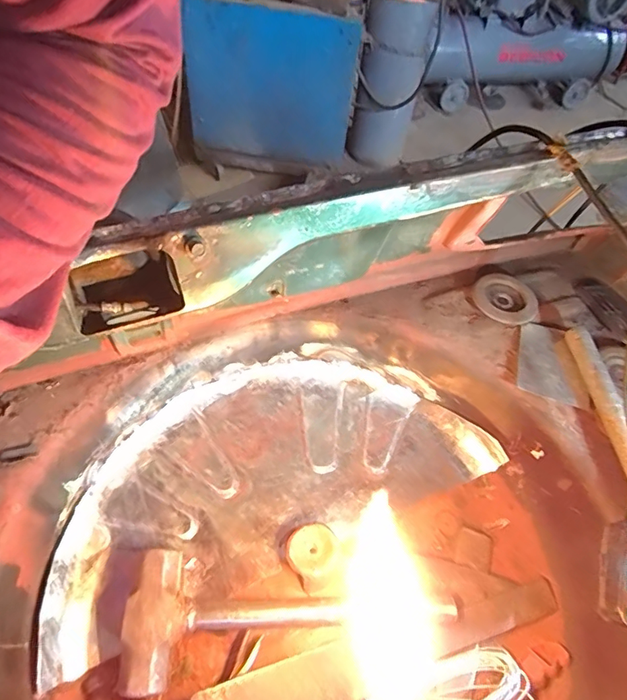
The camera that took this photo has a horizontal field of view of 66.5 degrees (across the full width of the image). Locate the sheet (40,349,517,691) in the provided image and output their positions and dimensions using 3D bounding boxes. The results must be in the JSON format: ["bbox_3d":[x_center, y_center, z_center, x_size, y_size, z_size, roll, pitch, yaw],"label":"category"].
[{"bbox_3d":[-0.053,0.142,0.605,0.547,0.050,0.269,-16,56,-17],"label":"sheet"}]

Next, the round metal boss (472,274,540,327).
[{"bbox_3d":[0.259,-0.069,0.642,0.080,0.020,0.082,2,53,-3],"label":"round metal boss"}]

